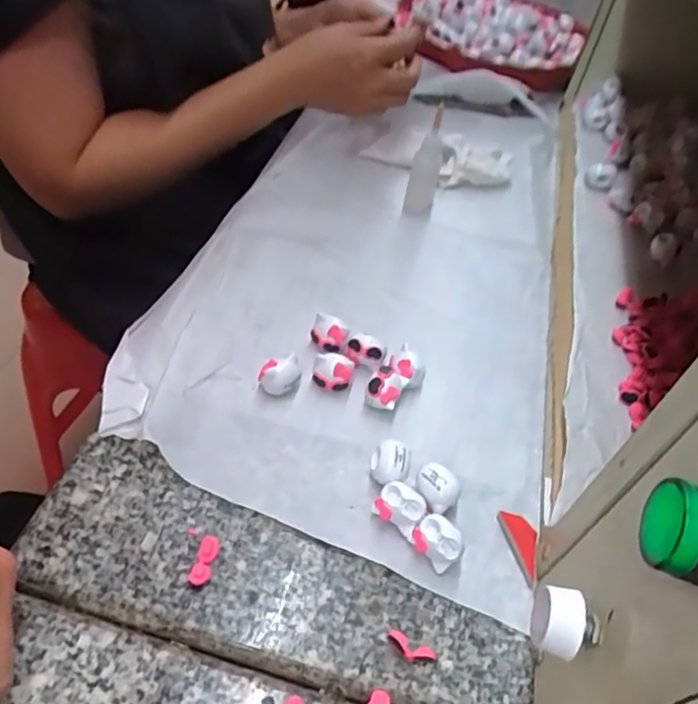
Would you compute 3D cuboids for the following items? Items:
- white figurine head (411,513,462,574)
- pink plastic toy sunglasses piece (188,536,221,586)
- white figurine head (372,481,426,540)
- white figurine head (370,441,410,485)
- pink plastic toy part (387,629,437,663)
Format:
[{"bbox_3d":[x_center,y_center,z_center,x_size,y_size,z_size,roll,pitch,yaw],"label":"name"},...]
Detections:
[{"bbox_3d":[0.045,0.100,0.315,0.018,0.020,0.024,-30,58,-29],"label":"white figurine head"},{"bbox_3d":[-0.073,0.104,0.303,0.010,0.007,0.025,12,48,4],"label":"pink plastic toy sunglasses piece"},{"bbox_3d":[0.027,0.084,0.325,0.025,0.017,0.017,32,52,20],"label":"white figurine head"},{"bbox_3d":[0.023,0.065,0.341,0.021,0.017,0.026,16,48,8],"label":"white figurine head"},{"bbox_3d":[0.029,0.141,0.287,0.024,0.006,0.009,23,50,14],"label":"pink plastic toy part"}]

